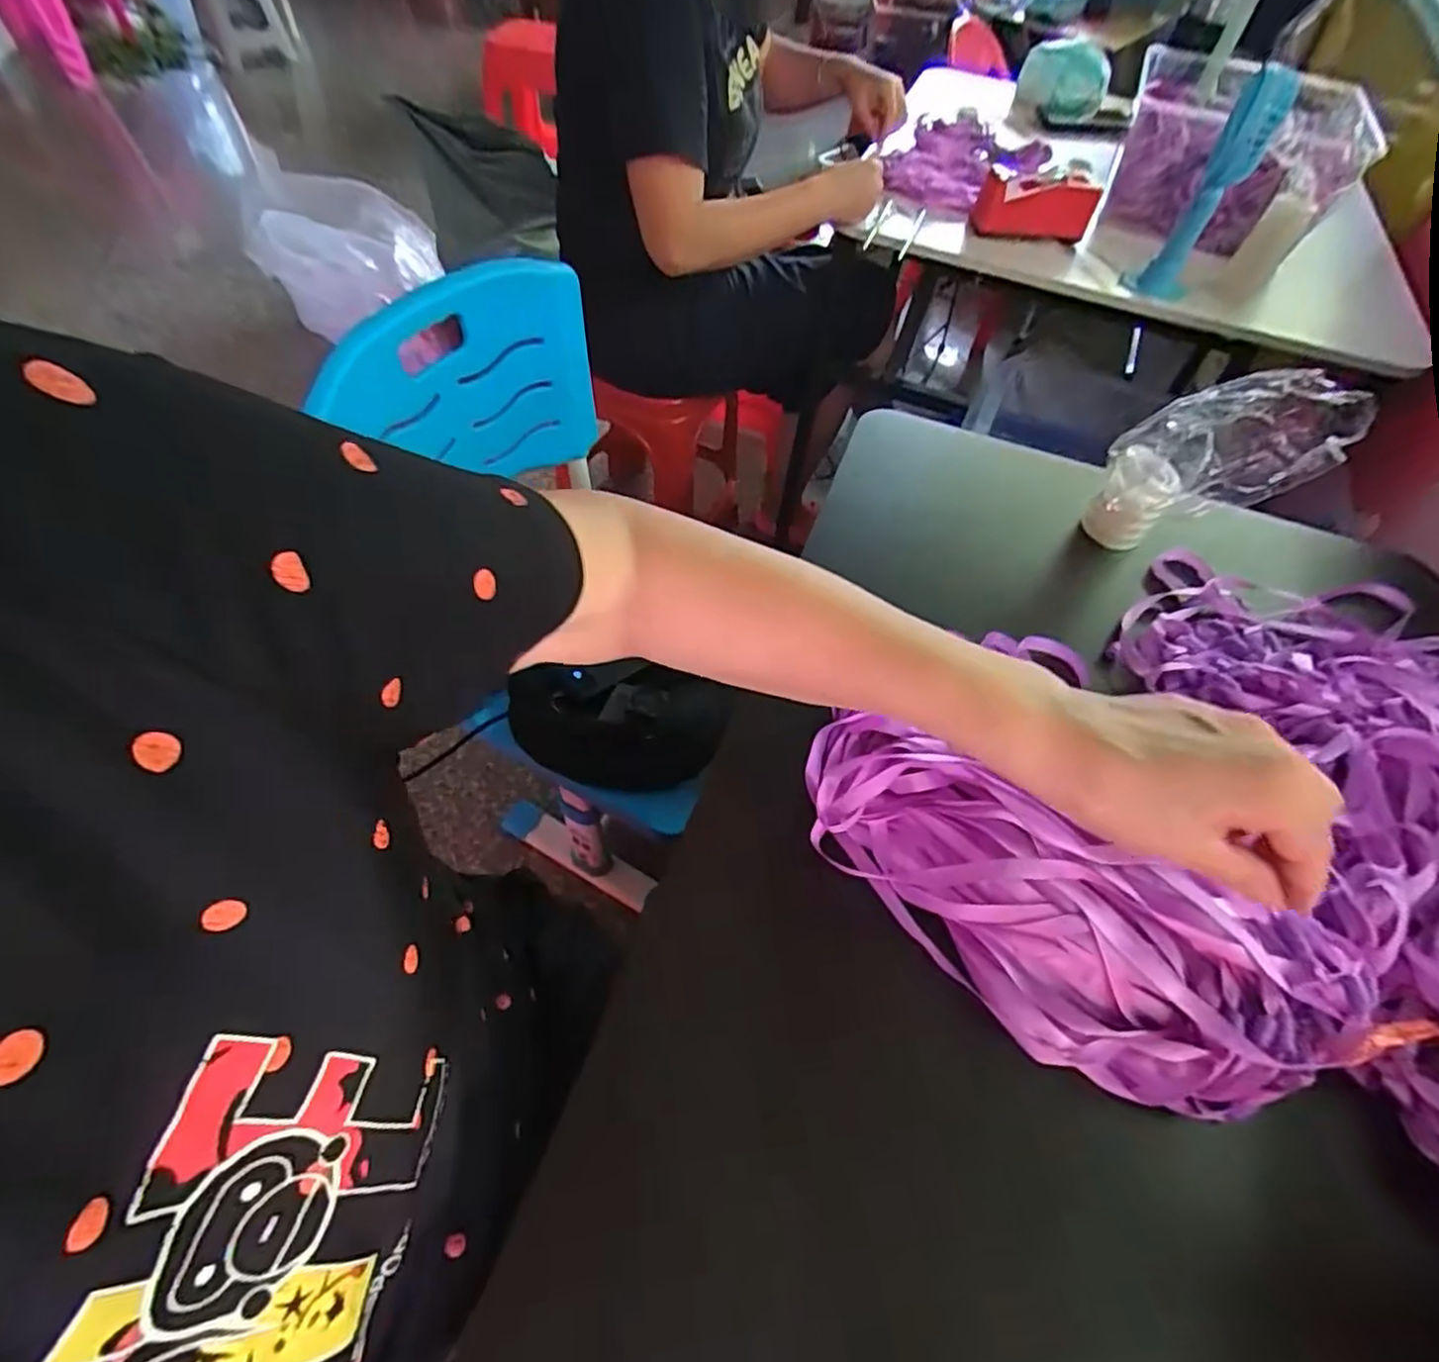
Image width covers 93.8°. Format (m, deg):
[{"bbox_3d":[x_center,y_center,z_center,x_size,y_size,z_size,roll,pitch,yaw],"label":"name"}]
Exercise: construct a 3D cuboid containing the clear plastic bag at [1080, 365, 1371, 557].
[{"bbox_3d":[0.338,-0.149,0.472,0.103,0.148,0.065,11,56,3],"label":"clear plastic bag"}]

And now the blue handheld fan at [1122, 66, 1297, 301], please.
[{"bbox_3d":[0.597,-0.598,0.829,0.074,0.229,0.077,29,59,14],"label":"blue handheld fan"}]

